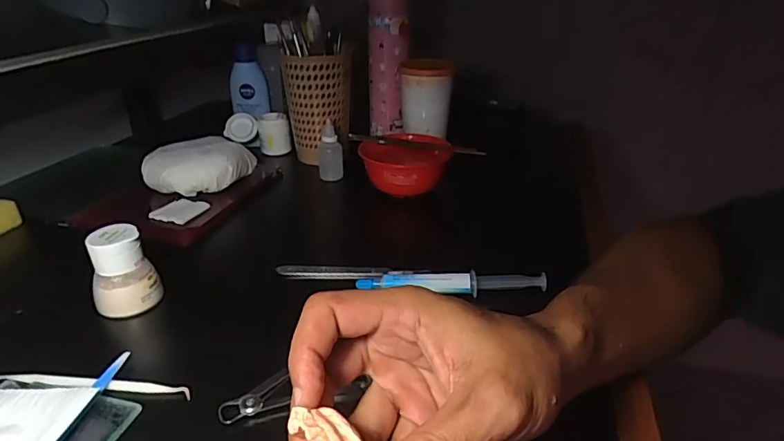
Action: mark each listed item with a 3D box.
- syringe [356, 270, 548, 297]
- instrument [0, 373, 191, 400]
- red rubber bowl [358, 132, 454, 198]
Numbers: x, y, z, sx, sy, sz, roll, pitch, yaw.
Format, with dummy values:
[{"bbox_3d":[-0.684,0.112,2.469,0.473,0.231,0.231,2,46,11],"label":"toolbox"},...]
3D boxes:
[{"bbox_3d":[0.051,0.050,0.419,0.155,0.022,0.013,1,28,0],"label":"syringe"},{"bbox_3d":[-0.201,0.109,0.333,0.140,0.012,0.008,4,28,5],"label":"instrument"},{"bbox_3d":[0.017,-0.069,0.603,0.105,0.050,0.120,6,27,9],"label":"red rubber bowl"}]

